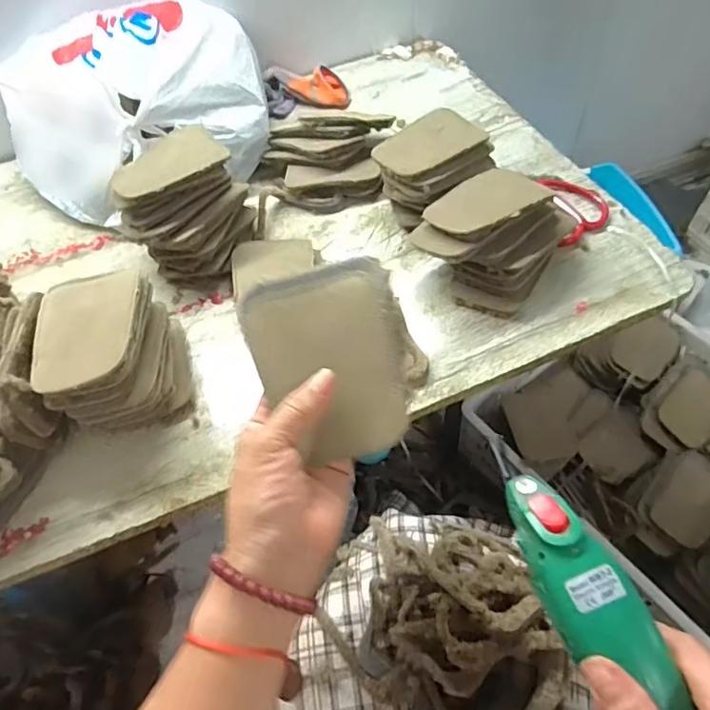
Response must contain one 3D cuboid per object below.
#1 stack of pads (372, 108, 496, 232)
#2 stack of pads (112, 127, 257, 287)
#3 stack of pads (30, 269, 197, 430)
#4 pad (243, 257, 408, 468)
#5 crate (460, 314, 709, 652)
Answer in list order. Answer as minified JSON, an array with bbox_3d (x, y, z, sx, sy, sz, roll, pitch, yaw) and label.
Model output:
[{"bbox_3d":[0.087,-0.209,0.620,0.120,0.071,0.099,-33,57,-18],"label":"stack of pads"},{"bbox_3d":[-0.180,-0.159,0.591,0.125,0.104,0.133,-21,54,-10],"label":"stack of pads"},{"bbox_3d":[-0.207,0.000,0.479,0.097,0.110,0.127,-10,53,-3],"label":"stack of pads"},{"bbox_3d":[-0.016,0.002,0.343,0.094,0.013,0.123,-15,76,4],"label":"pad"},{"bbox_3d":[0.517,0.198,0.836,0.407,0.193,0.589,-34,57,-19],"label":"crate"}]

